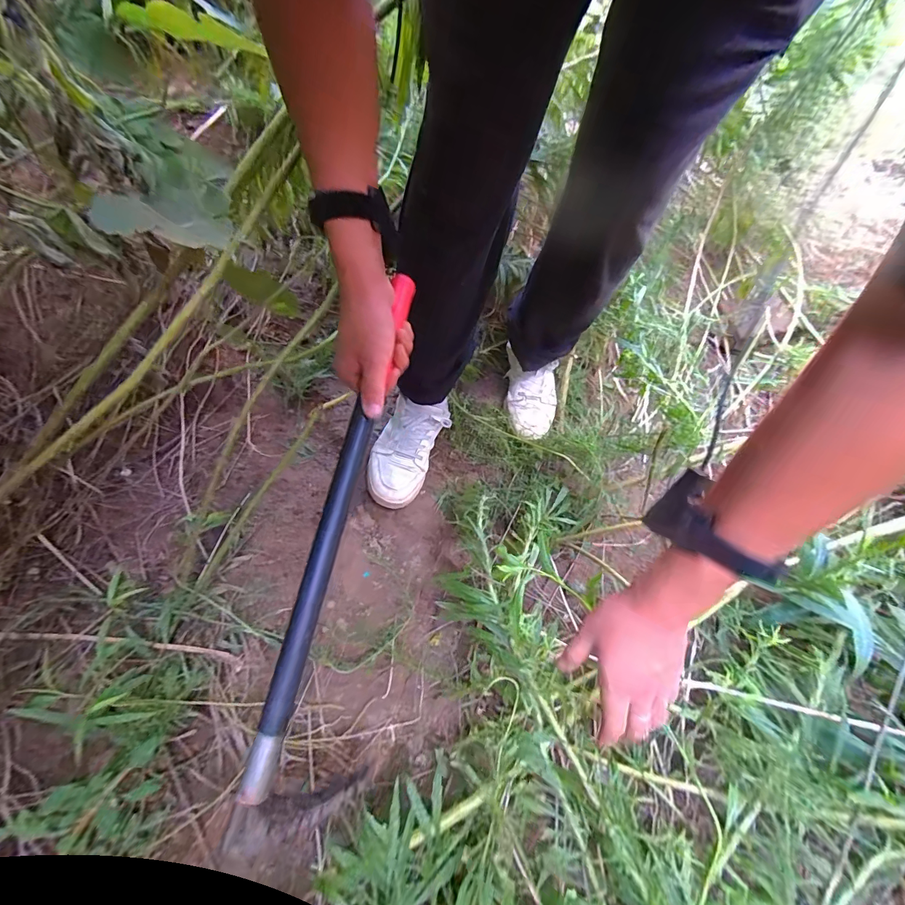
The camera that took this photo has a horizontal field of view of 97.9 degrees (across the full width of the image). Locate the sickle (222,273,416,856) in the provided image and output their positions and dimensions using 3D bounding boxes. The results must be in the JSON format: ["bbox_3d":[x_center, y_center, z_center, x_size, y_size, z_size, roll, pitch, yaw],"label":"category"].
[{"bbox_3d":[-0.102,0.090,0.420,0.086,0.125,0.574,10,81,2],"label":"sickle"}]

